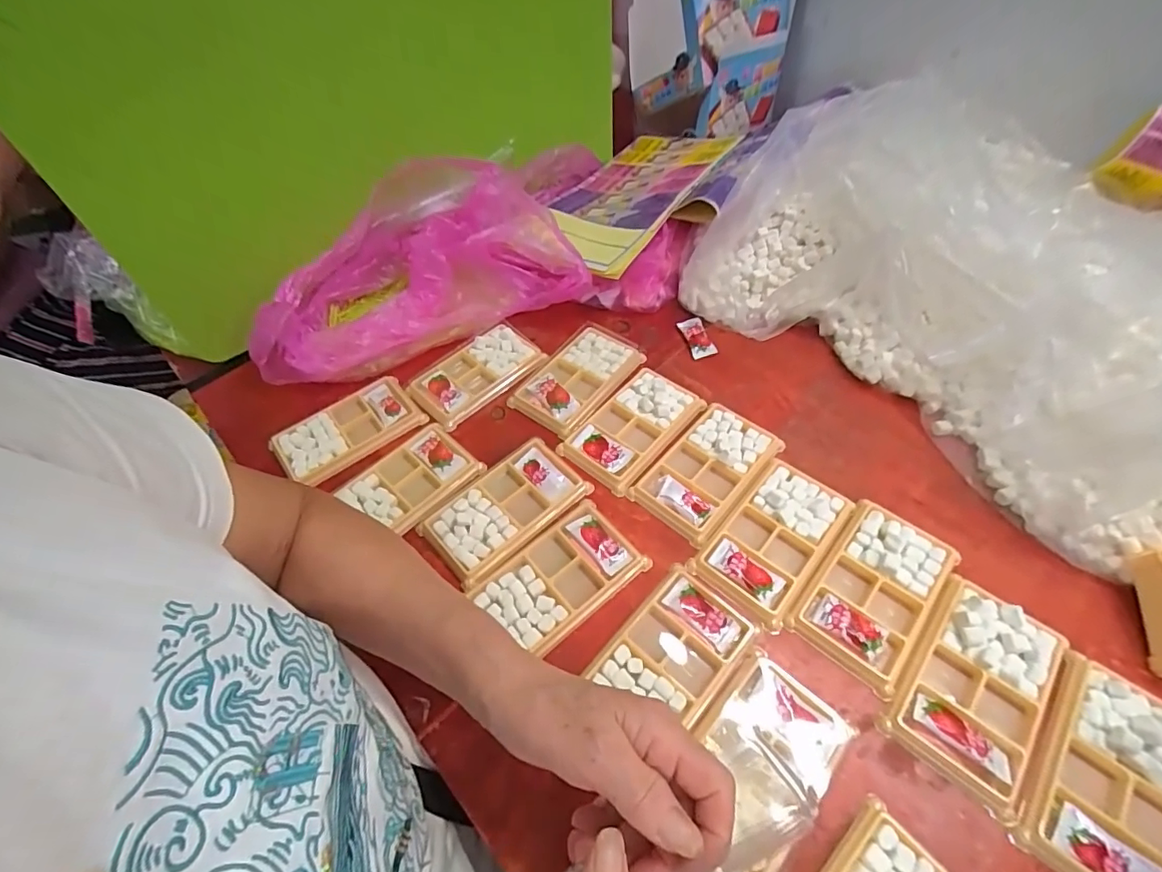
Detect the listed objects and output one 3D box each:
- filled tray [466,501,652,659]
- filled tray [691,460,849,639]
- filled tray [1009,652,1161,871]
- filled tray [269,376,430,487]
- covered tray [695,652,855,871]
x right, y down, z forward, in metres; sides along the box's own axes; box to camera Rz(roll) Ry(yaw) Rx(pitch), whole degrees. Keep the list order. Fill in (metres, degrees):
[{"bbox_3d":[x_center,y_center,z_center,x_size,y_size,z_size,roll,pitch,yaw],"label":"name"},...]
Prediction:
[{"bbox_3d":[-0.015,0.114,0.414,0.120,0.014,0.075,-35,58,-22],"label":"filled tray"},{"bbox_3d":[0.160,0.083,0.419,0.082,0.014,0.139,35,61,27],"label":"filled tray"},{"bbox_3d":[0.328,0.210,0.311,0.077,0.014,0.133,34,60,26],"label":"filled tray"},{"bbox_3d":[-0.232,-0.005,0.515,0.134,0.014,0.076,-31,56,-20],"label":"filled tray"},{"bbox_3d":[0.109,0.213,0.324,0.074,0.010,0.136,35,61,27],"label":"covered tray"}]

